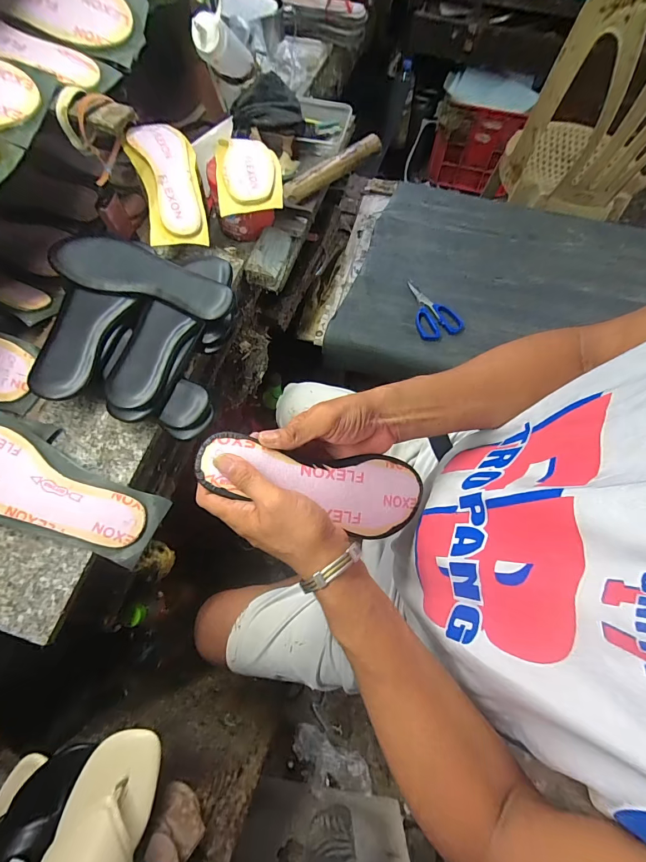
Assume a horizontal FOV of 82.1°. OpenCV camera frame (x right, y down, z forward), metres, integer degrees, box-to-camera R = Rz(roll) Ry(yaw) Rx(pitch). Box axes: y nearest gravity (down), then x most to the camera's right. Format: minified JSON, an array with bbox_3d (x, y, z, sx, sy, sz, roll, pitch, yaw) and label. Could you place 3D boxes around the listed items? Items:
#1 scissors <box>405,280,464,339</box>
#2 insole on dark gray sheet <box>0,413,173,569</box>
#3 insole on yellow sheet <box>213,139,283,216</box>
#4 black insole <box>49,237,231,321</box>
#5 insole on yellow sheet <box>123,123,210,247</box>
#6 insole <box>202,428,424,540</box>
[{"bbox_3d":[0.223,-0.259,0.774,0.095,0.017,0.152,-18,68,-8],"label":"scissors"},{"bbox_3d":[-0.343,0.068,0.446,0.290,0.024,0.107,27,68,0],"label":"insole on dark gray sheet"},{"bbox_3d":[-0.114,-0.401,0.571,0.096,0.023,0.158,-7,67,-4],"label":"insole on yellow sheet"},{"bbox_3d":[-0.240,-0.214,0.500,0.241,0.036,0.082,13,67,5],"label":"black insole"},{"bbox_3d":[-0.233,-0.379,0.557,0.092,0.027,0.210,-16,84,-8],"label":"insole on yellow sheet"},{"bbox_3d":[-0.003,0.053,0.375,0.236,0.019,0.082,15,66,-17],"label":"insole"}]

